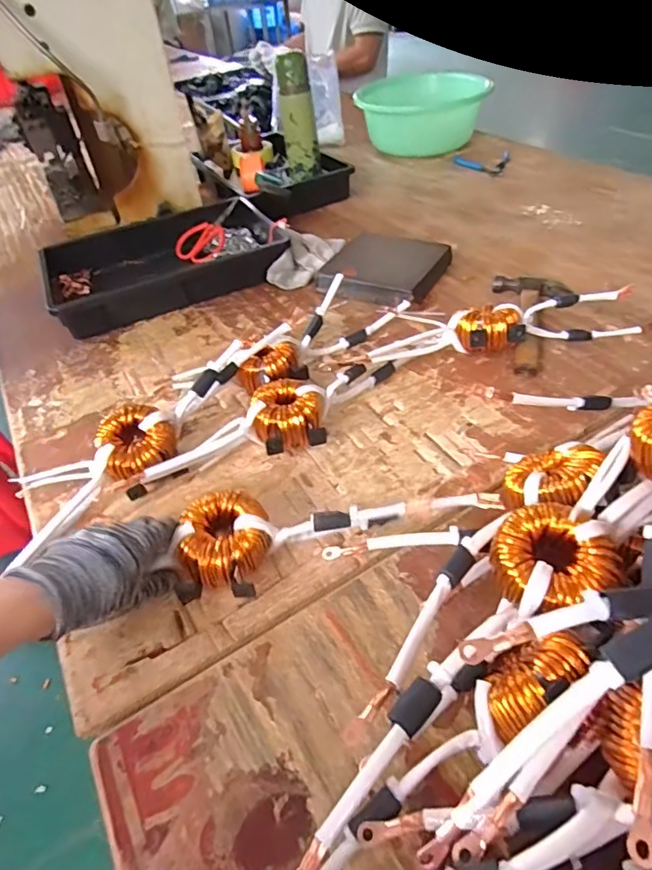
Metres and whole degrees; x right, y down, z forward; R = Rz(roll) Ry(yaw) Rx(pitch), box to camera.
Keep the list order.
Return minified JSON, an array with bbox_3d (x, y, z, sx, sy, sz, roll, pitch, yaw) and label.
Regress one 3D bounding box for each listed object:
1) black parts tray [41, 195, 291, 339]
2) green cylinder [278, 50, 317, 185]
[{"bbox_3d":[-0.266,-0.292,0.859,0.373,0.062,0.249,-21,46,-15],"label":"black parts tray"},{"bbox_3d":[-0.054,-0.608,1.003,0.066,0.223,0.058,-4,44,3],"label":"green cylinder"}]

